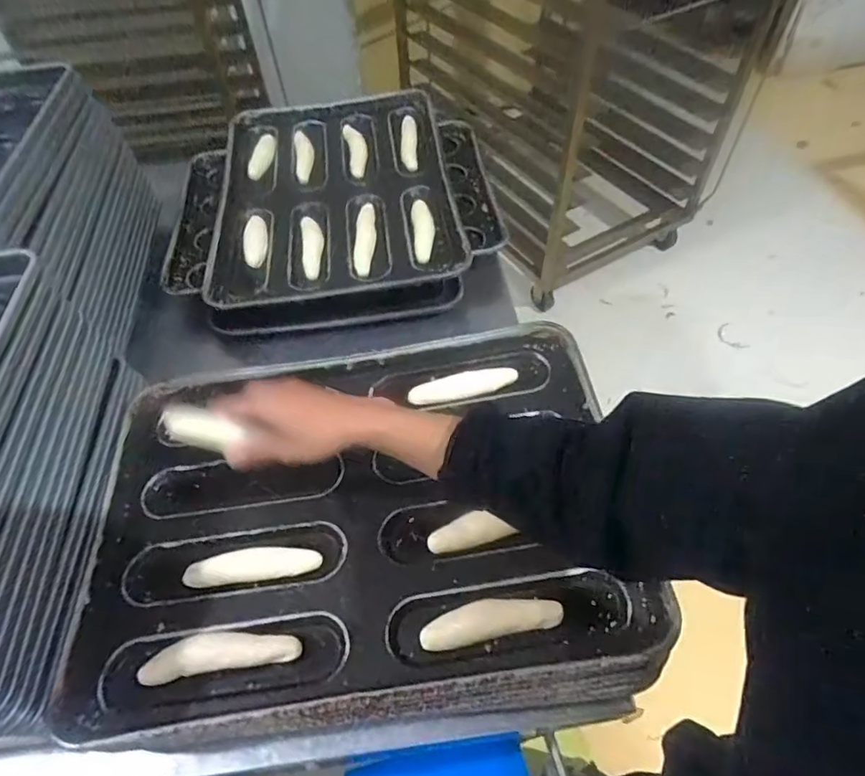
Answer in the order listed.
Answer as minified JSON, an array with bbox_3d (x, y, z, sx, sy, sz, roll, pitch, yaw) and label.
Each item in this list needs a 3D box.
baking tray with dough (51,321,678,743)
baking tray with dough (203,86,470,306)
[{"bbox_3d":[-0.076,0.109,0.563,0.506,0.035,0.375,-9,50,-1],"label":"baking tray with dough"},{"bbox_3d":[-0.162,-0.345,0.932,0.406,0.044,0.581,-7,53,-3],"label":"baking tray with dough"}]

